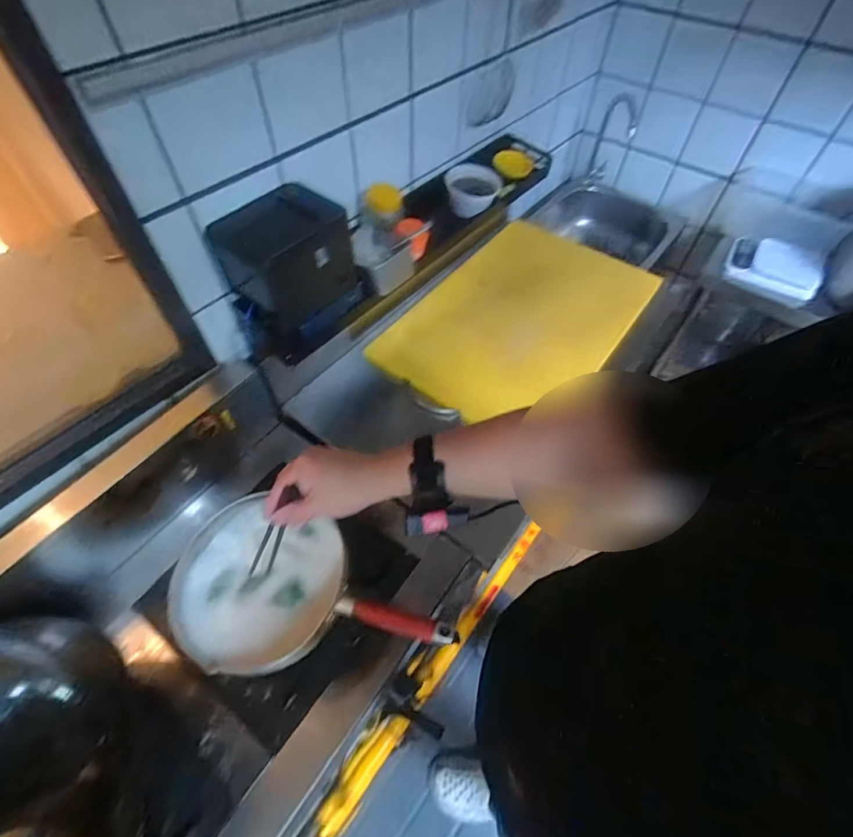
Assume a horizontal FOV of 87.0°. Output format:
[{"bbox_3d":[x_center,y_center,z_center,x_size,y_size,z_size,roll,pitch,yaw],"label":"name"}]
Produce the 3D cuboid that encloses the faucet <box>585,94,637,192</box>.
[{"bbox_3d":[0.517,-0.760,1.256,0.091,0.228,0.049,16,57,10],"label":"faucet"}]

